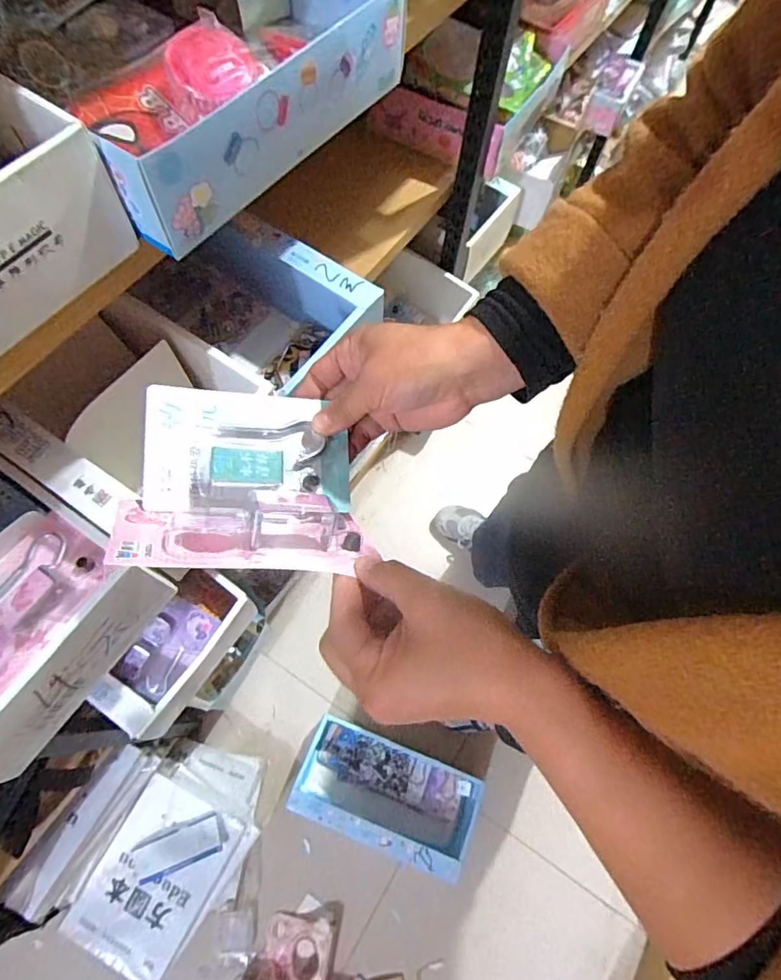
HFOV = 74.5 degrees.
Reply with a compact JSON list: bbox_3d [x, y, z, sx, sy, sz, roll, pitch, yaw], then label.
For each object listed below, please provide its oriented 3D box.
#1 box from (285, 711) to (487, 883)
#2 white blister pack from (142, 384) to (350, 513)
[{"bbox_3d":[-0.007,0.591,1.002,0.347,0.117,0.169,21,67,5],"label":"box"},{"bbox_3d":[-0.088,-0.027,0.328,0.127,0.024,0.077,1,81,-20],"label":"white blister pack"}]

